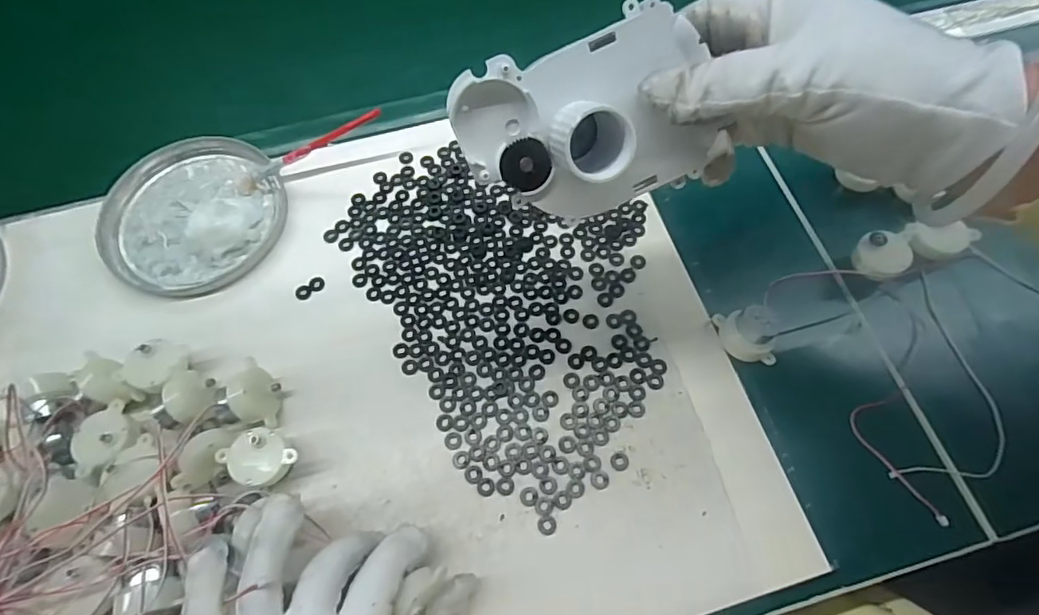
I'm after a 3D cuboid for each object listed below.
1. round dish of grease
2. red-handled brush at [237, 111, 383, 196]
[{"bbox_3d":[-0.243,-0.074,0.398,0.129,0.022,0.126,30,70,14],"label":"round dish of grease"},{"bbox_3d":[-0.156,-0.117,0.400,0.121,0.013,0.013,-24,67,9],"label":"red-handled brush"}]

